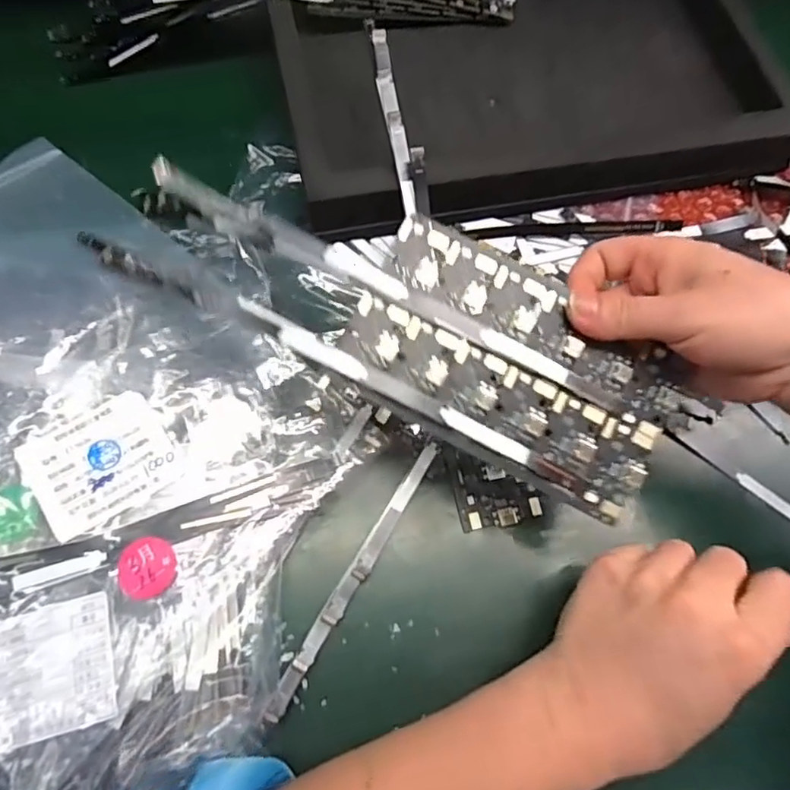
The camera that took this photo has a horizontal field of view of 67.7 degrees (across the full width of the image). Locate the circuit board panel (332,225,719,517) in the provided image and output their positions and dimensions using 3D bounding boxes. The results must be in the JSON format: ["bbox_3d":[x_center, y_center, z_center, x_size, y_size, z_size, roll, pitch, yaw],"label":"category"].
[{"bbox_3d":[0.050,-0.011,0.240,0.136,0.006,0.074,30,84,3],"label":"circuit board panel"}]

